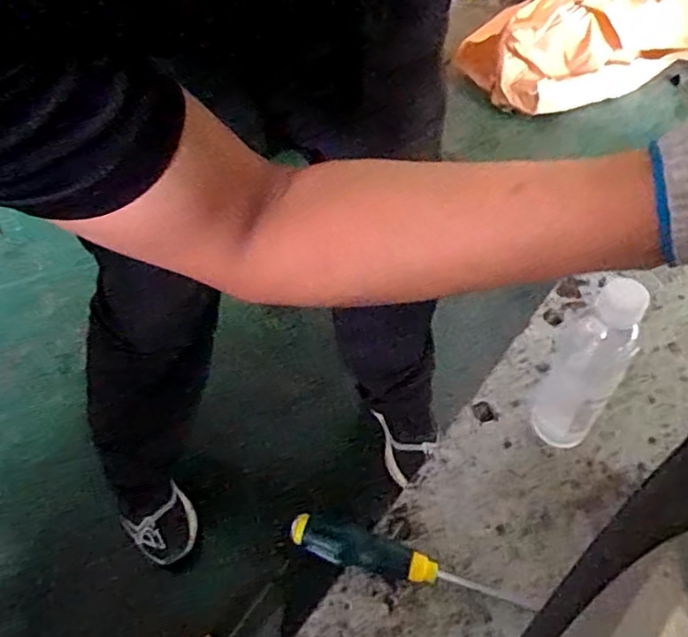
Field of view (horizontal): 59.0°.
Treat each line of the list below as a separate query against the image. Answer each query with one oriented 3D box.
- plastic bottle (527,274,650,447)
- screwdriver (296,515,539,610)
[{"bbox_3d":[0.204,0.045,0.518,0.055,0.206,0.053,-1,55,2],"label":"plastic bottle"},{"bbox_3d":[0.055,0.205,0.522,0.200,0.032,0.035,10,56,10],"label":"screwdriver"}]

